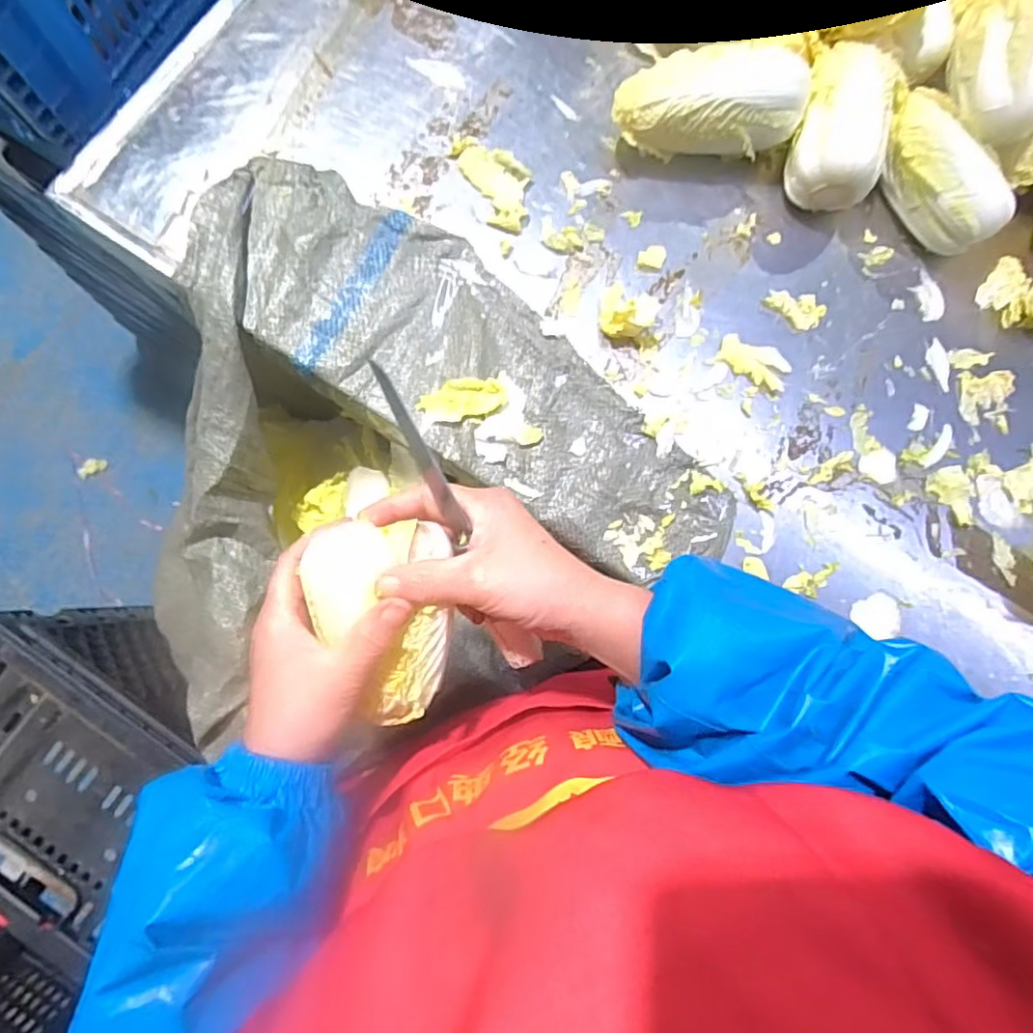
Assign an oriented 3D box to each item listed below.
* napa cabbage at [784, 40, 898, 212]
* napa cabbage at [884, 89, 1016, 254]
[{"bbox_3d":[0.264,-0.310,0.520,0.071,0.072,0.107,14,82,-4],"label":"napa cabbage"},{"bbox_3d":[0.347,-0.278,0.524,0.062,0.067,0.129,-27,86,-8],"label":"napa cabbage"}]

